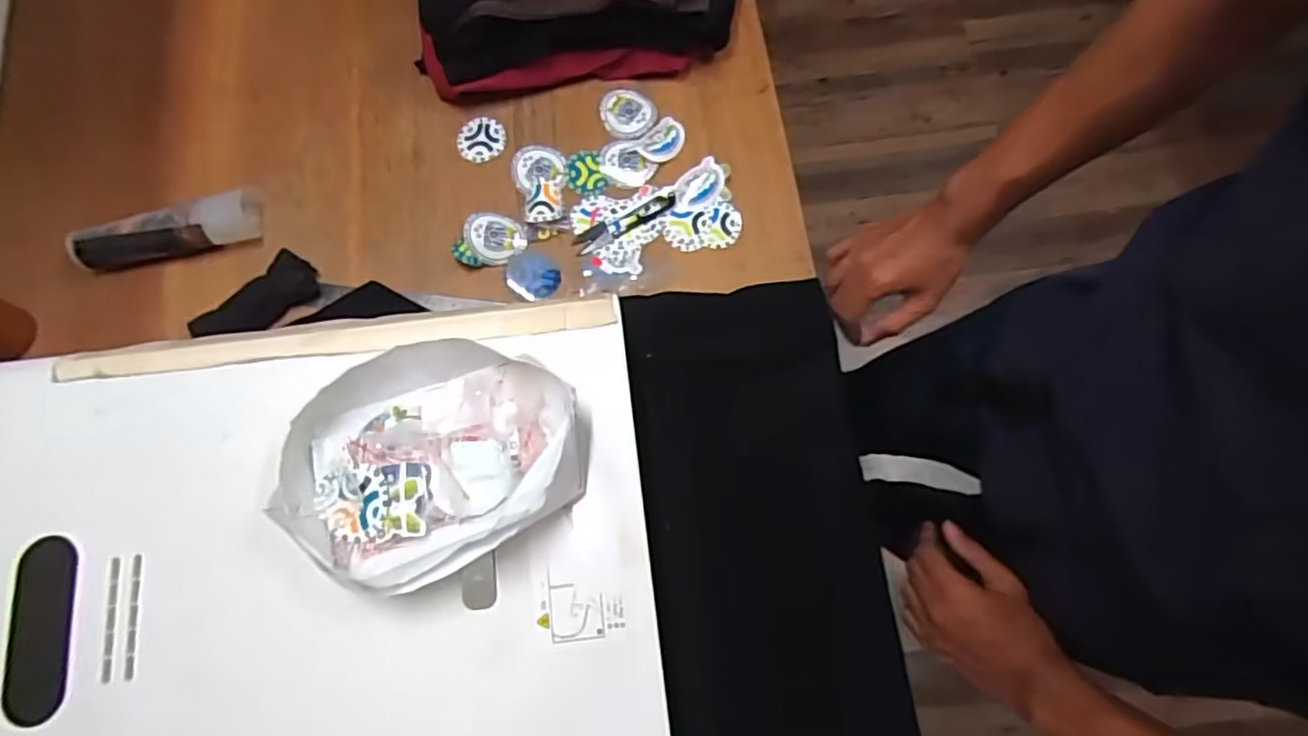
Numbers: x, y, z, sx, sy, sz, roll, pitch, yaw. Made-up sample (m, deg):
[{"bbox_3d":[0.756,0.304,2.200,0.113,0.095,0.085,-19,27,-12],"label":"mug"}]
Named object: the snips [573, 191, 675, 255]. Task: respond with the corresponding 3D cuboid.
[{"bbox_3d":[-0.031,-0.157,0.716,0.115,0.006,0.024,-30,77,-6],"label":"snips"}]

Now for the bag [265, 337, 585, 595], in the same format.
[{"bbox_3d":[-0.153,0.060,0.470,0.199,0.051,0.155,-24,76,-5],"label":"bag"}]

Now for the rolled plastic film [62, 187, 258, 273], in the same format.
[{"bbox_3d":[-0.506,-0.139,0.699,0.191,0.043,0.050,-18,76,-3],"label":"rolled plastic film"}]

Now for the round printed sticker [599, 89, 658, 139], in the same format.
[{"bbox_3d":[-0.029,-0.280,0.743,0.060,0.005,0.056,-4,75,0],"label":"round printed sticker"}]

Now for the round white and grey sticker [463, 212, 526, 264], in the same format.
[{"bbox_3d":[-0.165,-0.137,0.707,0.060,0.010,0.054,-15,94,-22],"label":"round white and grey sticker"}]

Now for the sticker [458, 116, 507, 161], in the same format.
[{"bbox_3d":[-0.192,-0.254,0.749,0.054,0.006,0.054,-1,77,3],"label":"sticker"}]

